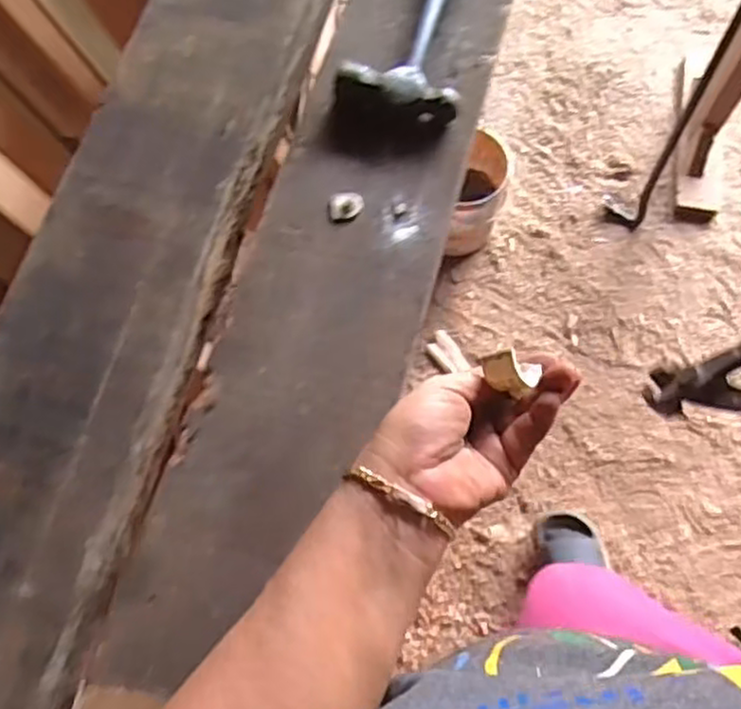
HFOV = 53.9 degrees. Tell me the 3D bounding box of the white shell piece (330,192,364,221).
[{"bbox_3d":[-0.019,-0.115,0.560,0.027,0.006,0.023,-4,71,0],"label":"white shell piece"}]

